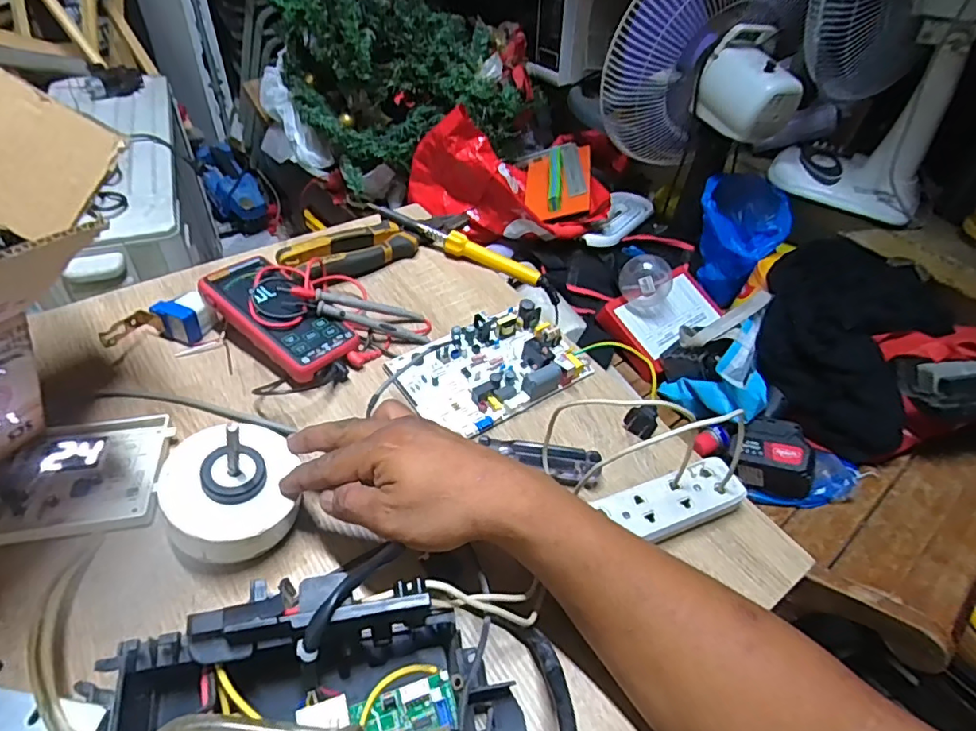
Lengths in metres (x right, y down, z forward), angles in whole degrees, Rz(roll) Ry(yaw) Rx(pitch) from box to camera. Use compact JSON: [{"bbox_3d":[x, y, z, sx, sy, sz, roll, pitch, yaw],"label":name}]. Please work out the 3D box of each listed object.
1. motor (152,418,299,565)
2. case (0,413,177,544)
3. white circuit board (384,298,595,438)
[{"bbox_3d":[-0.177,0.077,0.369,0.078,0.098,0.082,-6,47,-12],"label":"motor"},{"bbox_3d":[-0.320,0.083,0.419,0.125,0.012,0.096,-6,47,-13],"label":"case"},{"bbox_3d":[0.002,-0.004,0.526,0.170,0.030,0.114,-24,53,-26],"label":"white circuit board"}]

